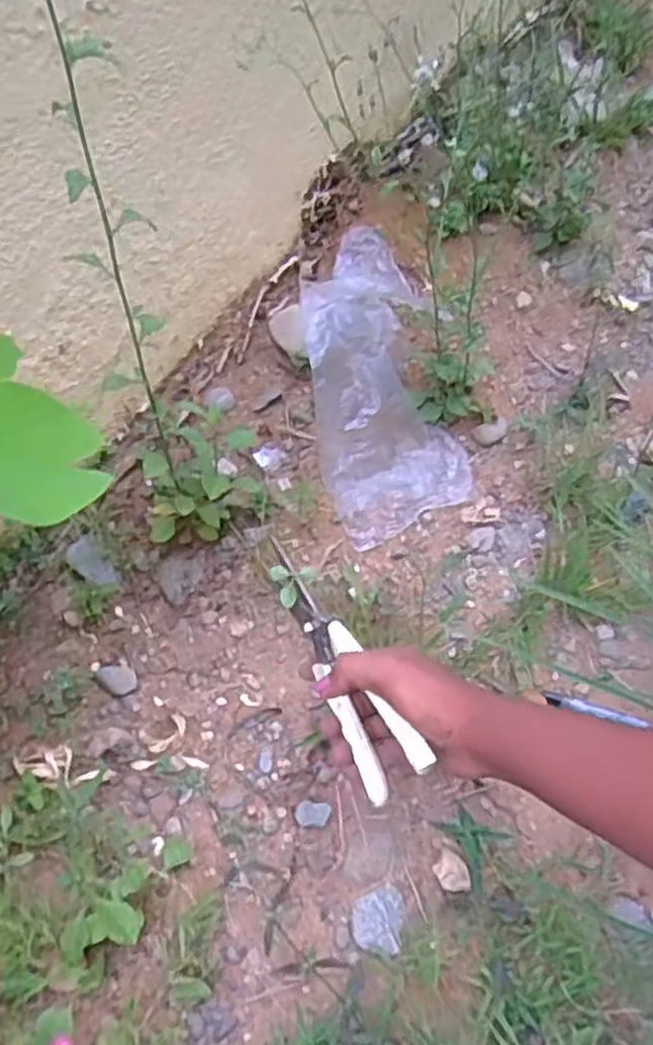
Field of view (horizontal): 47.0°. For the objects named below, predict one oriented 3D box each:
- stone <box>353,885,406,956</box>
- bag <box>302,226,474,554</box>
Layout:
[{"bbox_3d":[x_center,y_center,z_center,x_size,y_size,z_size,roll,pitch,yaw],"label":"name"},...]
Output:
[{"bbox_3d":[0.034,0.263,0.500,0.032,0.010,0.038,10,61,2],"label":"stone"},{"bbox_3d":[0.051,-0.145,0.684,0.143,0.106,0.336,-3,74,-5],"label":"bag"}]

